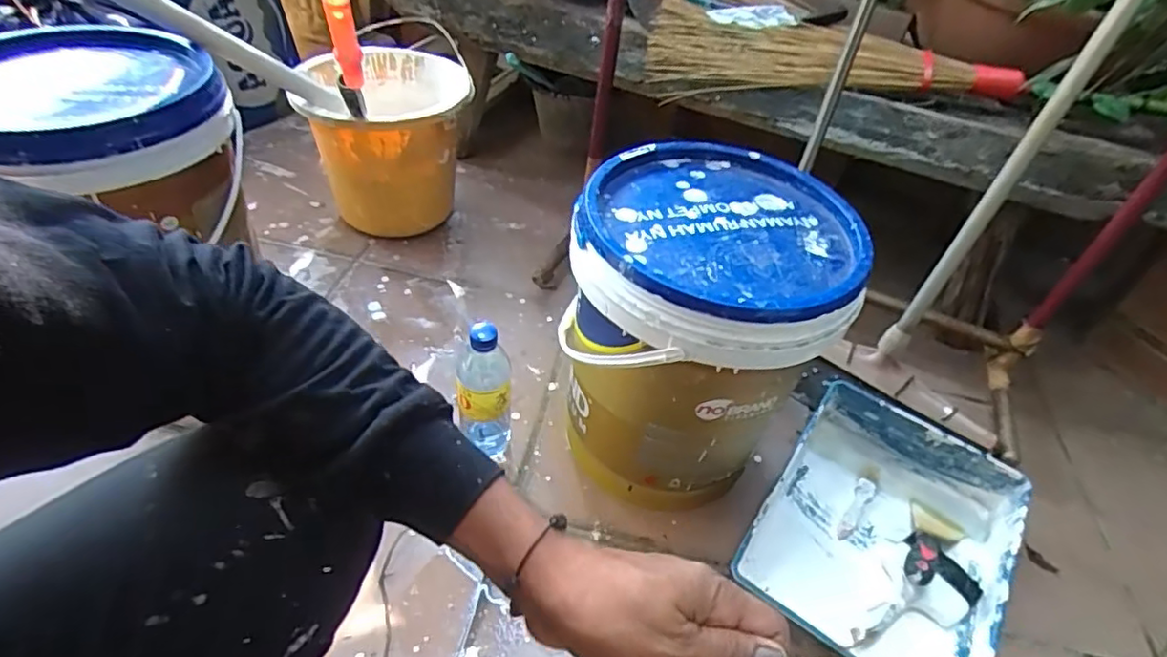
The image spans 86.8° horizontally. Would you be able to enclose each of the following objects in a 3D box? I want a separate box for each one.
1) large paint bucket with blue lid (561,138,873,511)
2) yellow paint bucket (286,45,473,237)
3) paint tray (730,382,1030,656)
[{"bbox_3d":[0.128,0.004,0.759,0.283,0.342,0.295,5,44,-5],"label":"large paint bucket with blue lid"},{"bbox_3d":[-0.363,-0.342,1.175,0.278,0.268,0.309,1,45,-9],"label":"yellow paint bucket"},{"bbox_3d":[0.384,0.265,0.794,0.279,0.087,0.361,30,48,20],"label":"paint tray"}]

